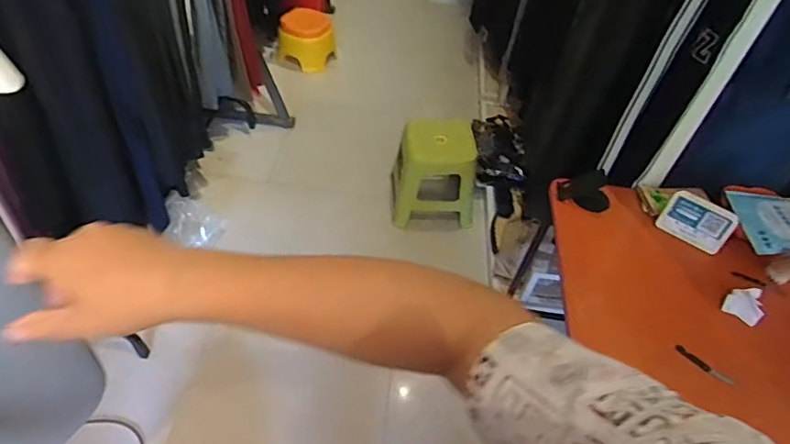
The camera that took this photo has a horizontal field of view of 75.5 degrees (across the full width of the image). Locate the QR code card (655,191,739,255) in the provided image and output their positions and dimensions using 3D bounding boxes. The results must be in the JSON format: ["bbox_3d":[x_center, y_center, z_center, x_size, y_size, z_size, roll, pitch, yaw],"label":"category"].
[{"bbox_3d":[0.639,0.000,1.083,0.133,0.106,0.011,35,49,28],"label":"QR code card"}]

